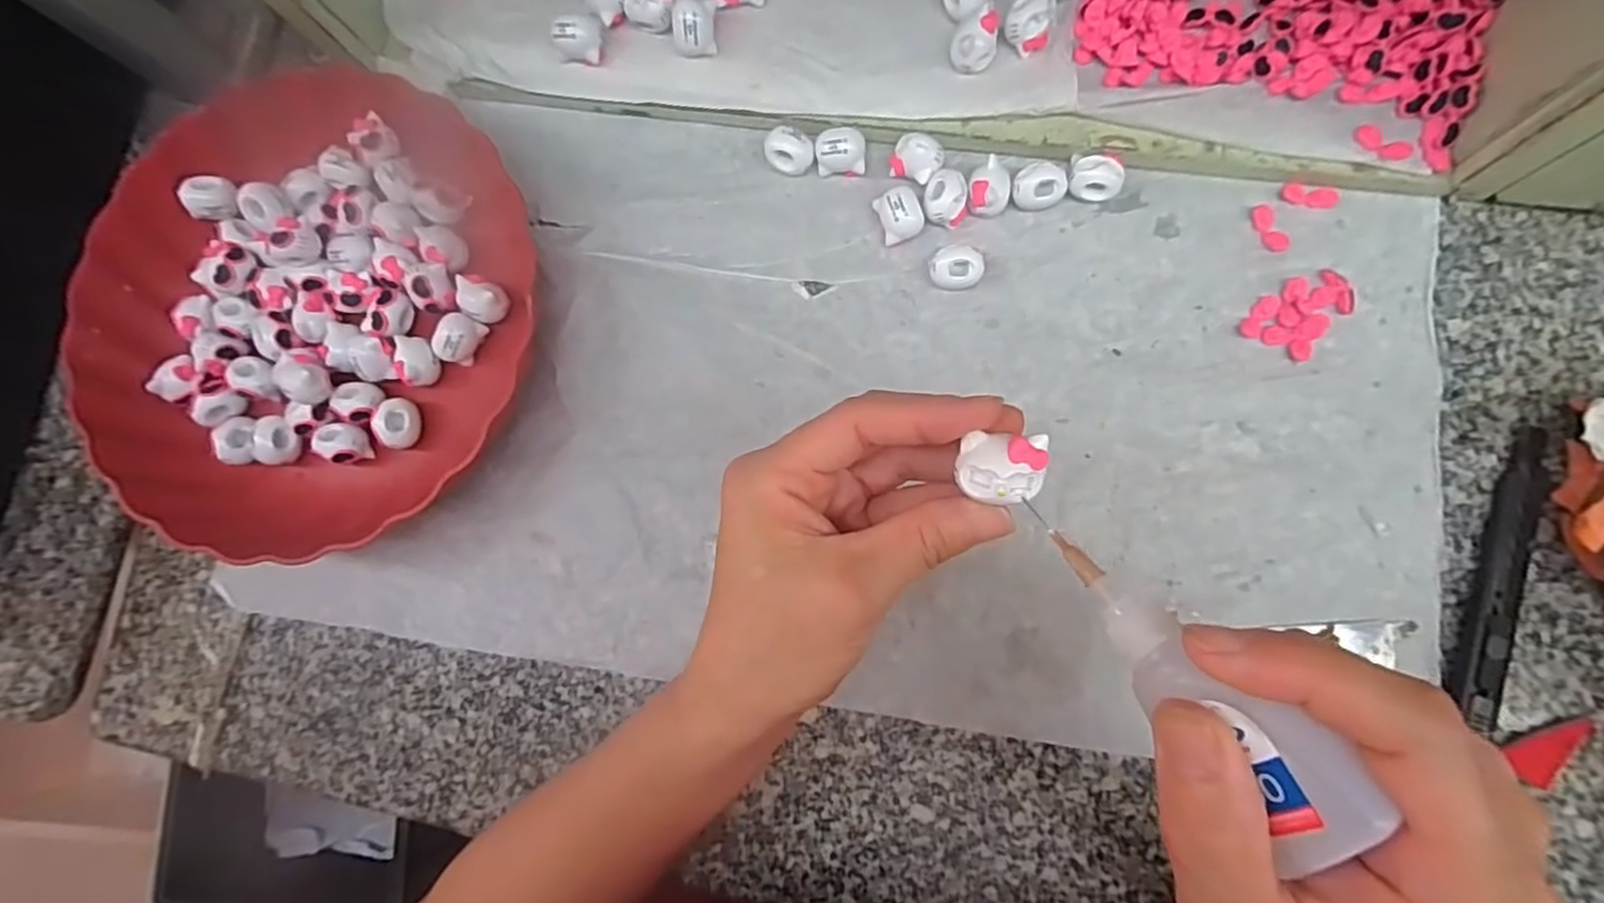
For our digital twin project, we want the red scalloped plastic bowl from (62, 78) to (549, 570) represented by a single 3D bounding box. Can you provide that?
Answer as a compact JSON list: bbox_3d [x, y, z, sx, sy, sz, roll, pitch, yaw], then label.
[{"bbox_3d":[-0.260,-0.076,0.355,0.220,0.040,0.239,-1,83,6],"label":"red scalloped plastic bowl"}]

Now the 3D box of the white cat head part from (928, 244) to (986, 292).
[{"bbox_3d":[0.076,-0.089,0.338,0.026,0.017,0.020,13,85,8],"label":"white cat head part"}]

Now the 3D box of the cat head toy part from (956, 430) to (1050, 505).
[{"bbox_3d":[0.059,0.005,0.202,0.025,0.007,0.020,1,86,6],"label":"cat head toy part"}]

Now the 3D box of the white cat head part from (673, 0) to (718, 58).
[{"bbox_3d":[-0.055,-0.218,0.350,0.020,0.022,0.023,2,83,7],"label":"white cat head part"}]

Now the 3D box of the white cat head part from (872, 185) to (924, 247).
[{"bbox_3d":[0.049,-0.119,0.345,0.021,0.017,0.024,-12,82,5],"label":"white cat head part"}]

